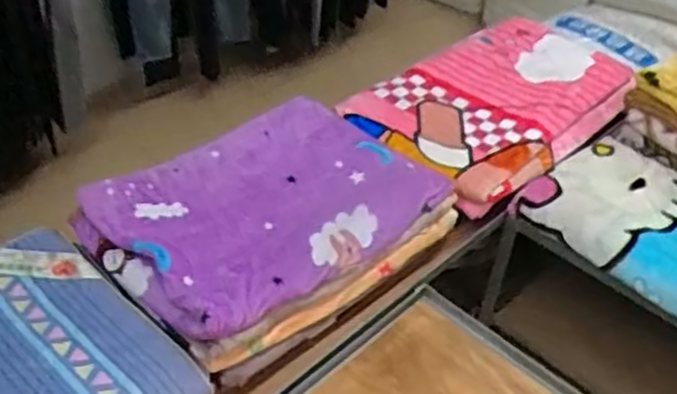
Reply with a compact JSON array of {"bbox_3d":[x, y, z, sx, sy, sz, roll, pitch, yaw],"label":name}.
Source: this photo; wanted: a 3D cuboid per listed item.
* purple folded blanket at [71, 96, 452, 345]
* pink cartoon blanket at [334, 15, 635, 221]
[{"bbox_3d":[-0.133,0.006,1.400,0.660,0.106,0.406,-27,50,-31],"label":"purple folded blanket"},{"bbox_3d":[0.392,-0.229,1.799,0.724,0.146,0.444,-28,51,-32],"label":"pink cartoon blanket"}]

